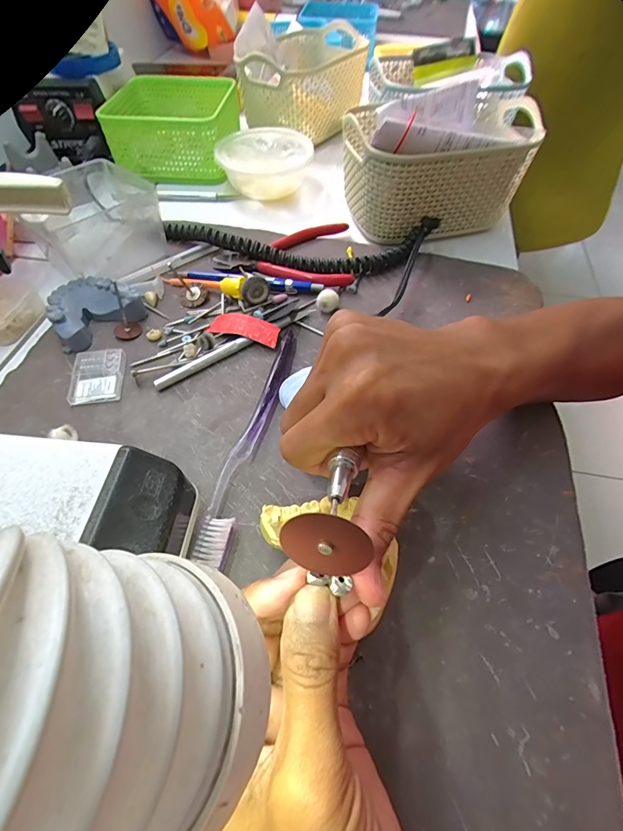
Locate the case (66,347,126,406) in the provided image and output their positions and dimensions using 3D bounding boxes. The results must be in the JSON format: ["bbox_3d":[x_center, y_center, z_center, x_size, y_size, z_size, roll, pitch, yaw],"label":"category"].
[{"bbox_3d":[-0.156,-0.029,0.289,0.036,0.007,0.046,-5,56,-4],"label":"case"}]

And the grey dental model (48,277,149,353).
[{"bbox_3d":[-0.174,-0.086,0.317,0.066,0.022,0.054,-34,63,-21],"label":"grey dental model"}]

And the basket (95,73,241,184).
[{"bbox_3d":[-0.156,-0.340,0.466,0.133,0.057,0.143,5,56,3],"label":"basket"}]

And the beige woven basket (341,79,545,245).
[{"bbox_3d":[0.117,-0.254,0.393,0.172,0.098,0.157,-5,56,-4],"label":"beige woven basket"}]

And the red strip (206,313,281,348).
[{"bbox_3d":[-0.053,-0.069,0.313,0.057,0.012,0.020,16,57,9],"label":"red strip"}]

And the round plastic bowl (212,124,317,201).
[{"bbox_3d":[-0.047,-0.275,0.441,0.097,0.046,0.089,0,56,-1],"label":"round plastic bowl"}]

